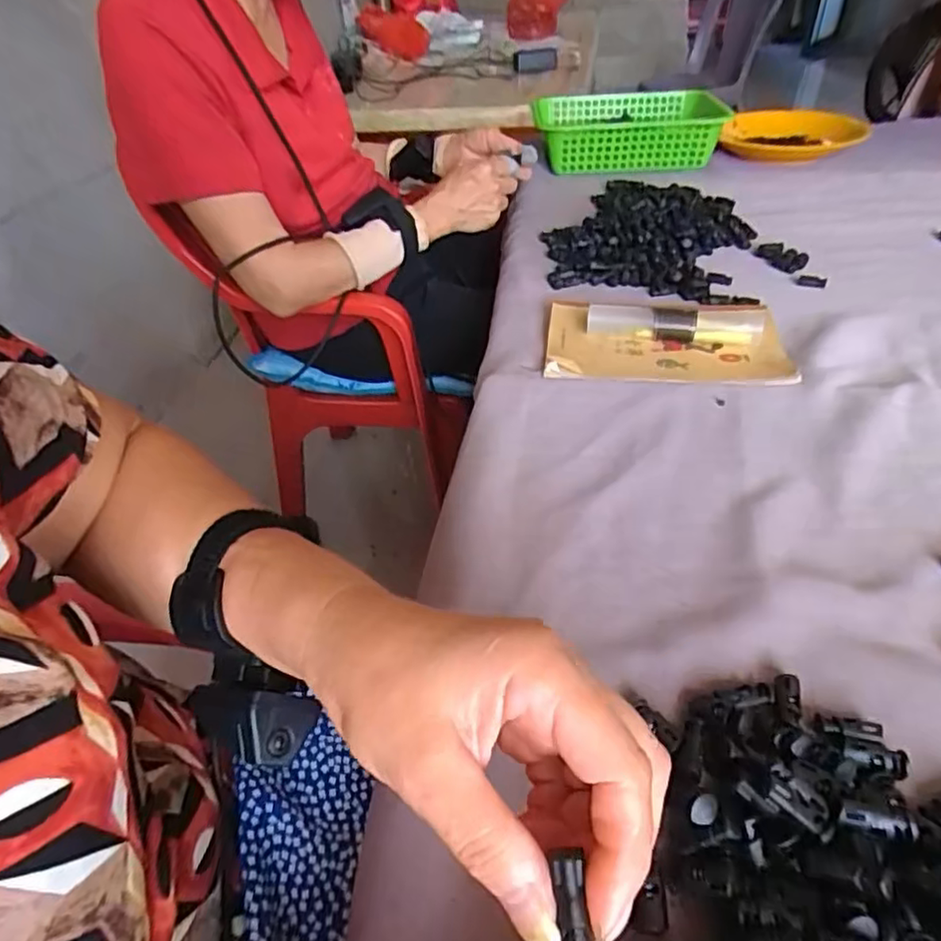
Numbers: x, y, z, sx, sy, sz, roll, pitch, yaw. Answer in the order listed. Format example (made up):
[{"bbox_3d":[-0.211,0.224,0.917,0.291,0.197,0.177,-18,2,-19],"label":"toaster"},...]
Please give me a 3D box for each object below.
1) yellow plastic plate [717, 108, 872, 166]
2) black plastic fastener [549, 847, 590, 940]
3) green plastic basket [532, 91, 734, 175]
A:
[{"bbox_3d":[0.530,-0.550,1.027,0.215,0.046,0.204,18,46,24],"label":"yellow plastic plate"},{"bbox_3d":[0.028,0.123,0.174,0.008,0.006,0.025,-4,70,-3],"label":"black plastic fastener"},{"bbox_3d":[0.253,-0.561,1.035,0.293,0.079,0.222,4,42,10],"label":"green plastic basket"}]

